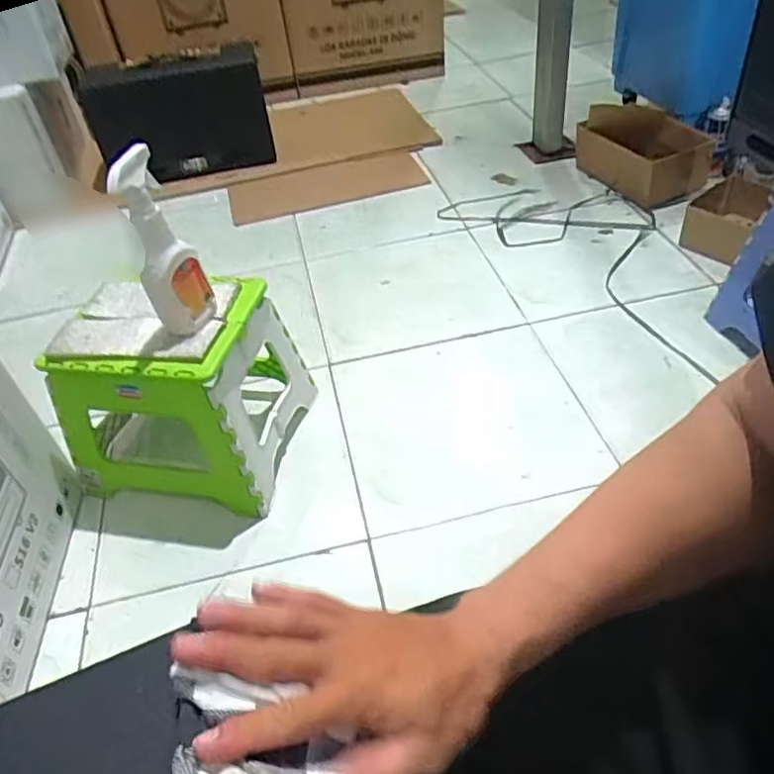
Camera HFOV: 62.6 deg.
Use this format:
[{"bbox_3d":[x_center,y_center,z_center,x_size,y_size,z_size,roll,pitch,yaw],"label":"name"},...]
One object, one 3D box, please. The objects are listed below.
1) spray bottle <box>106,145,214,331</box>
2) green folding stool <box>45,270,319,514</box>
[{"bbox_3d":[-0.287,-0.178,0.822,0.081,0.229,0.073,-21,44,-14],"label":"spray bottle"},{"bbox_3d":[-0.319,-0.001,0.999,0.310,0.281,0.263,4,44,10],"label":"green folding stool"}]

